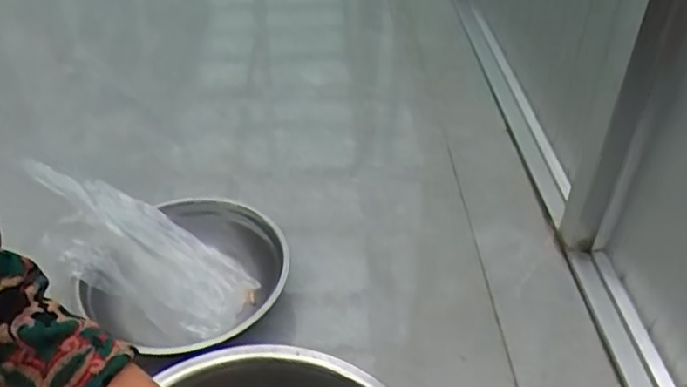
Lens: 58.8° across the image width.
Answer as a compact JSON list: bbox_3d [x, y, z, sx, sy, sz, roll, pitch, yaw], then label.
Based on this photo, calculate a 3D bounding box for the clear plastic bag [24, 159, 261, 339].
[{"bbox_3d":[-0.282,0.055,0.783,0.373,0.061,0.163,32,48,14],"label":"clear plastic bag"}]

